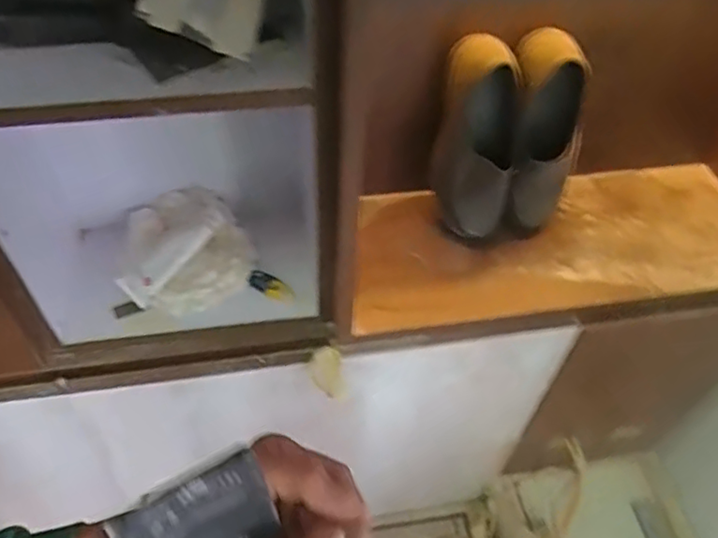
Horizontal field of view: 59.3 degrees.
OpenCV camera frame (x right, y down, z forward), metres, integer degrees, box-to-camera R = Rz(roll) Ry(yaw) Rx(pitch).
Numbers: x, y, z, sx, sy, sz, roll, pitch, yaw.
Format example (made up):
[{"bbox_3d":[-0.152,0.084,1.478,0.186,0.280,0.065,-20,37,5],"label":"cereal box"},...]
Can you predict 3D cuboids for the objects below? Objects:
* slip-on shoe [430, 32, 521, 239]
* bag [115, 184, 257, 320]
[{"bbox_3d":[0.158,-0.162,0.851,0.113,0.278,0.084,11,51,6],"label":"slip-on shoe"},{"bbox_3d":[-0.238,-0.026,0.864,0.176,0.069,0.165,-13,53,-13],"label":"bag"}]

